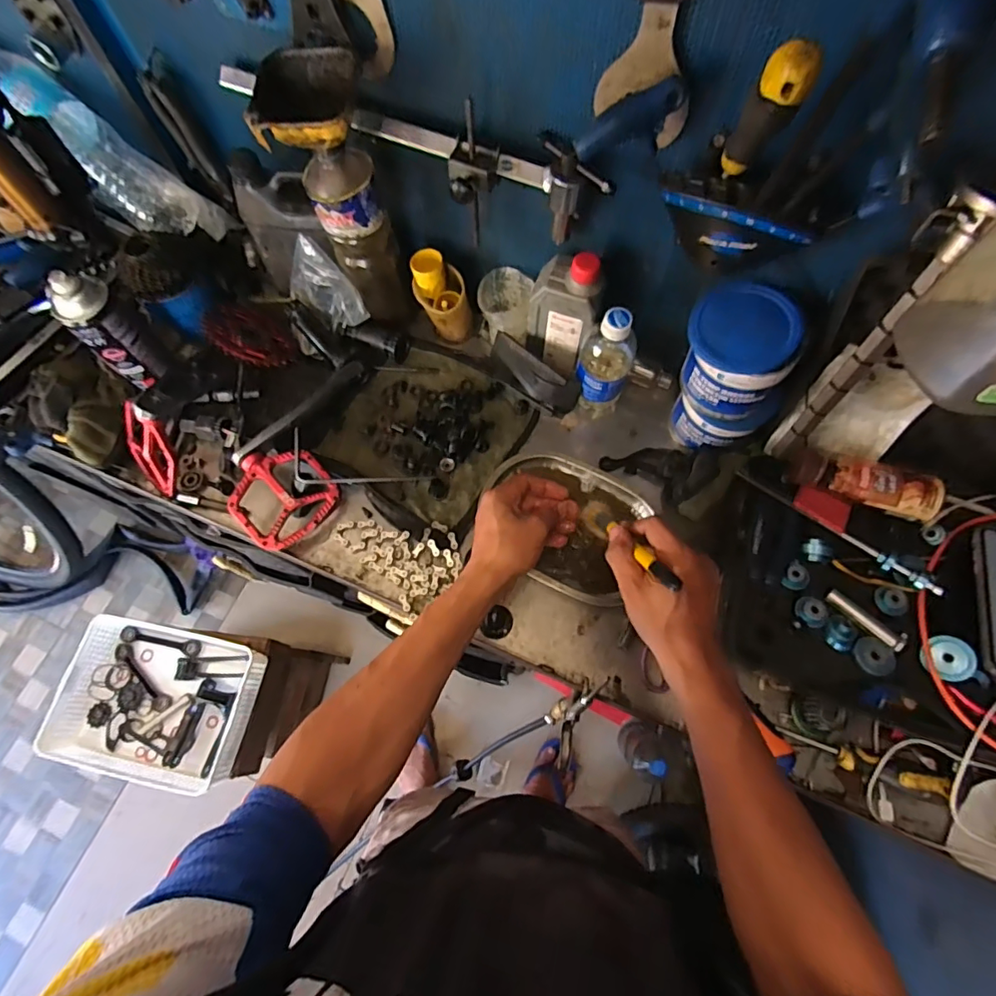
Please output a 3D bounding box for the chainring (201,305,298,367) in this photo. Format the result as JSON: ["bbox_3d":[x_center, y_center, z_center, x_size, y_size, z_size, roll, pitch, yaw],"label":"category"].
[{"bbox_3d":[-0.335,-0.221,0.724,0.111,0.007,0.125,20,38,-26],"label":"chainring"}]

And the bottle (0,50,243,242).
[{"bbox_3d":[-0.534,-0.461,0.706,0.352,0.071,0.101,39,73,-12],"label":"bottle"}]

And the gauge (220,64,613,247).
[{"bbox_3d":[-0.094,-0.347,0.544,0.417,0.119,0.067,21,71,9],"label":"gauge"}]

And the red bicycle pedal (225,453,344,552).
[{"bbox_3d":[-0.259,-0.005,0.635,0.113,0.017,0.111,-42,91,-17],"label":"red bicycle pedal"}]

